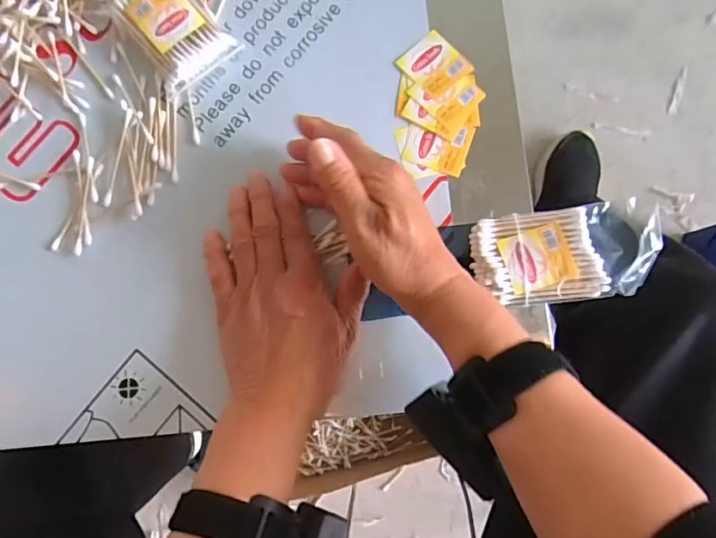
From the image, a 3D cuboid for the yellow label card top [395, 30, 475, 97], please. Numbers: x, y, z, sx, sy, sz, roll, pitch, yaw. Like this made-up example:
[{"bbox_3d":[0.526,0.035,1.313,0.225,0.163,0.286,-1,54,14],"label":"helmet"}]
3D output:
[{"bbox_3d":[0.056,-0.151,0.381,0.039,0.004,0.043,-41,83,-3],"label":"yellow label card top"}]

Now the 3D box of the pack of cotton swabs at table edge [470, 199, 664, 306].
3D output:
[{"bbox_3d":[0.140,-0.011,0.348,0.120,0.015,0.062,-6,82,1],"label":"pack of cotton swabs at table edge"}]

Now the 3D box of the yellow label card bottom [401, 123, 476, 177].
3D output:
[{"bbox_3d":[0.058,-0.090,0.372,0.045,0.004,0.036,17,83,4],"label":"yellow label card bottom"}]

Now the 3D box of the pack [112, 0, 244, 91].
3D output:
[{"bbox_3d":[-0.134,-0.176,0.378,0.056,0.028,0.073,-39,83,-3],"label":"pack"}]

